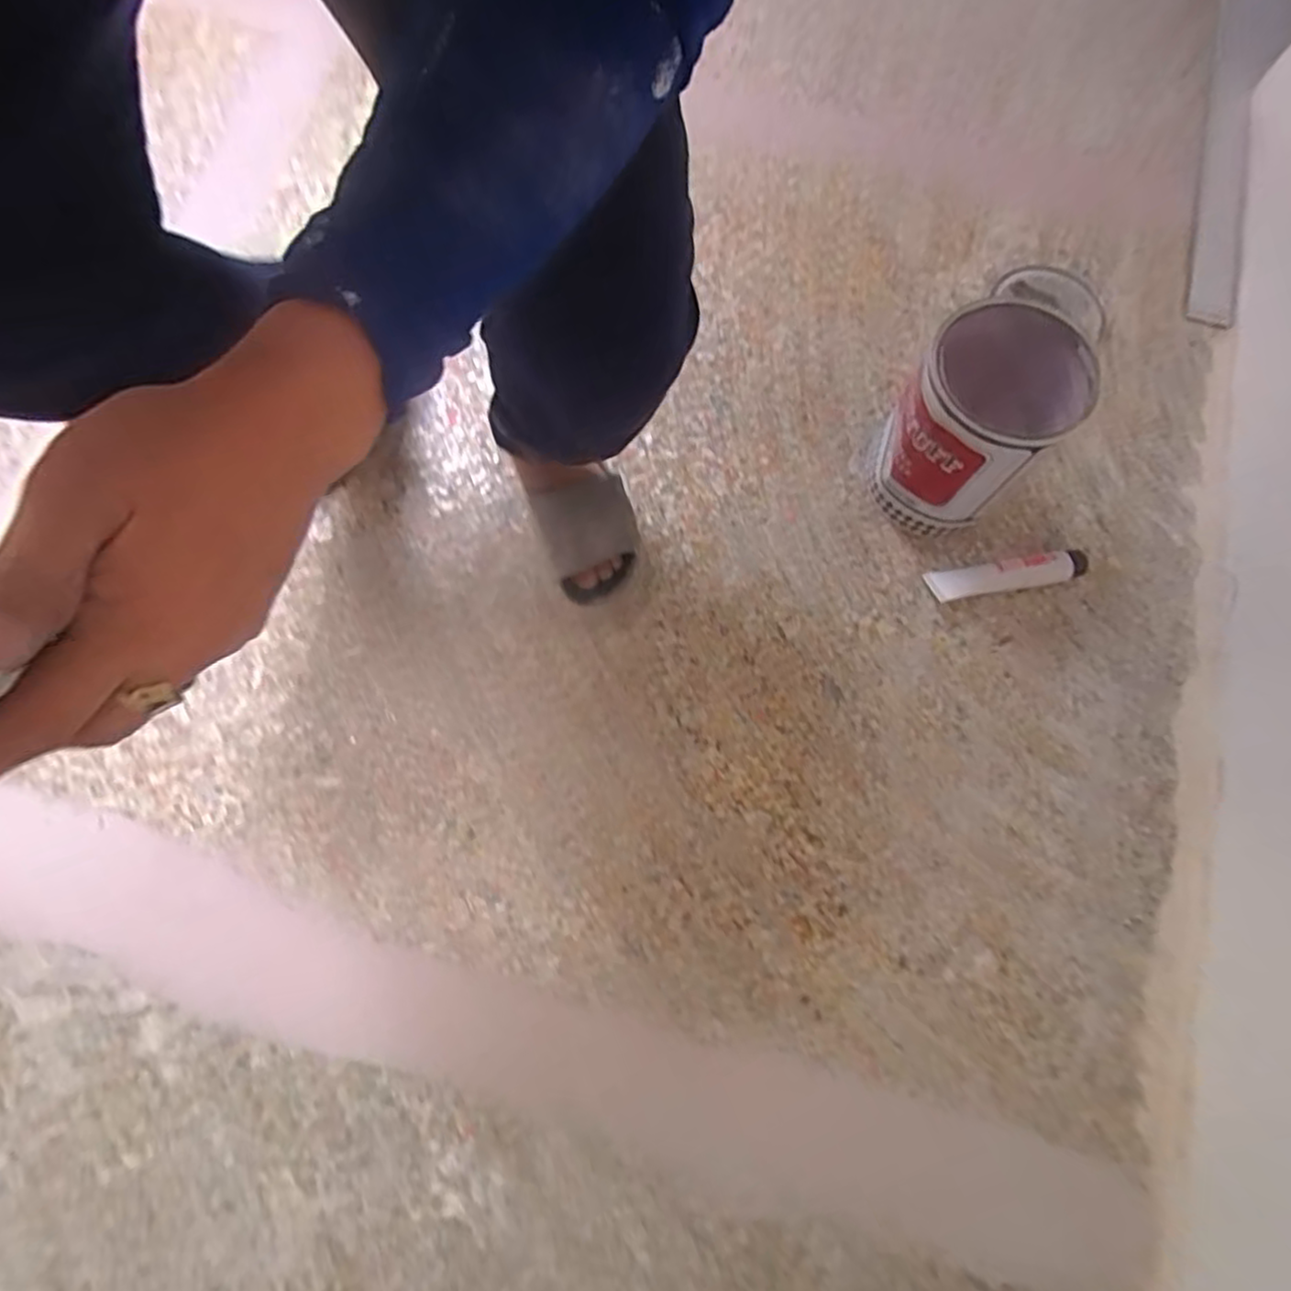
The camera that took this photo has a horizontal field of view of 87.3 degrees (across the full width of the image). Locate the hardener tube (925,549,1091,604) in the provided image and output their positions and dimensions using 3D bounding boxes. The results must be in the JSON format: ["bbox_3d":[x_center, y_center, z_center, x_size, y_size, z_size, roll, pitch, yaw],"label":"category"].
[{"bbox_3d":[0.413,-0.082,0.768,0.177,0.035,0.040,-9,76,-4],"label":"hardener tube"}]

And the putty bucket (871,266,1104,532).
[{"bbox_3d":[0.344,-0.231,0.725,0.151,0.189,0.163,0,75,-1],"label":"putty bucket"}]

